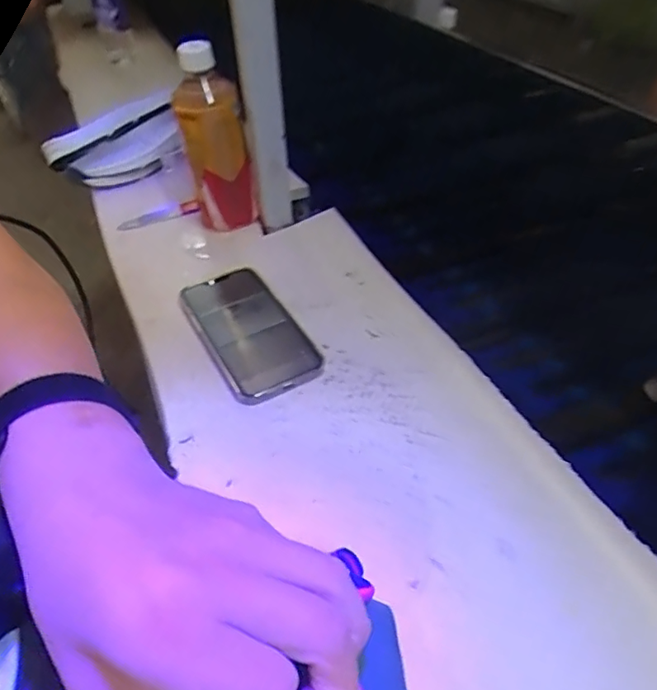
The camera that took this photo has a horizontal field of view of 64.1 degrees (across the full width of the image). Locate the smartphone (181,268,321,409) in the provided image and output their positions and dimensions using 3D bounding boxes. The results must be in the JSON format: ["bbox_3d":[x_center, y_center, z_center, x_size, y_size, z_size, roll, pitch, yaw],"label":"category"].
[{"bbox_3d":[-0.077,-0.018,0.484,0.081,0.010,0.178,-23,48,-21],"label":"smartphone"}]

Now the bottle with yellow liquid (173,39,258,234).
[{"bbox_3d":[-0.120,-0.209,0.553,0.062,0.183,0.056,-15,46,-14],"label":"bottle with yellow liquid"}]

